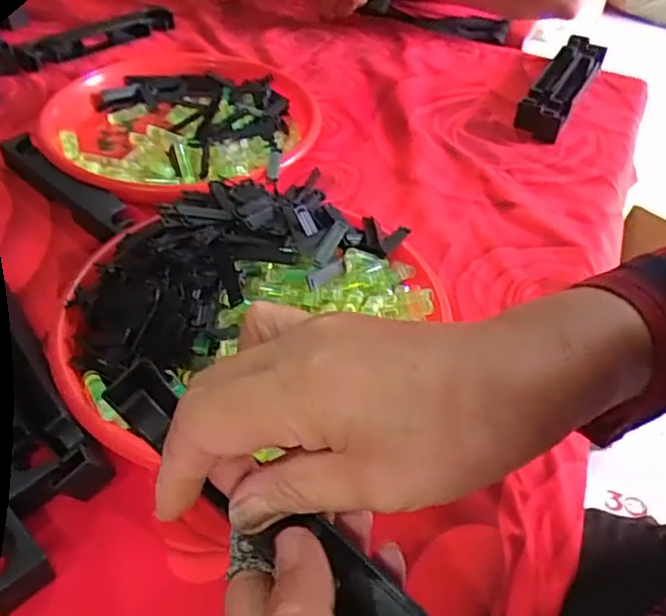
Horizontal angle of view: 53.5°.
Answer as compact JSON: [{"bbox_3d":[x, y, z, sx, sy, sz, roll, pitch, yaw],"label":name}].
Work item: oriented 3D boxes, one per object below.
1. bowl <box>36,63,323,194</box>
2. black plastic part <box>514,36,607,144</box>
[{"bbox_3d":[-0.141,-0.177,0.617,0.237,0.041,0.229,2,44,-2],"label":"bowl"},{"bbox_3d":[0.265,-0.259,0.759,0.049,0.036,0.253,23,47,19],"label":"black plastic part"}]

